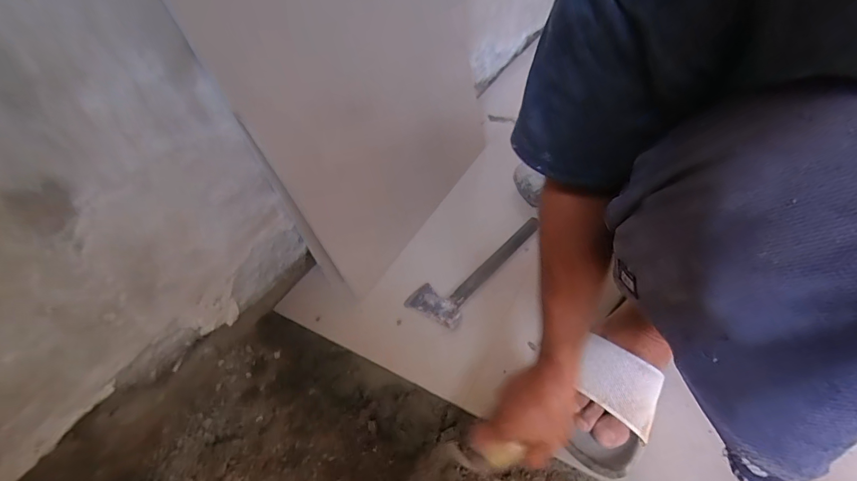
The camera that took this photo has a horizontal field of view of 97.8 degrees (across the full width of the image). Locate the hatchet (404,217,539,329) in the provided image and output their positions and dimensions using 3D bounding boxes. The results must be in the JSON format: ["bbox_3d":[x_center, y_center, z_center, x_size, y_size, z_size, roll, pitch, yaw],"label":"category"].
[{"bbox_3d":[0.081,0.035,0.636,0.093,0.025,0.262,29,54,31],"label":"hatchet"}]

